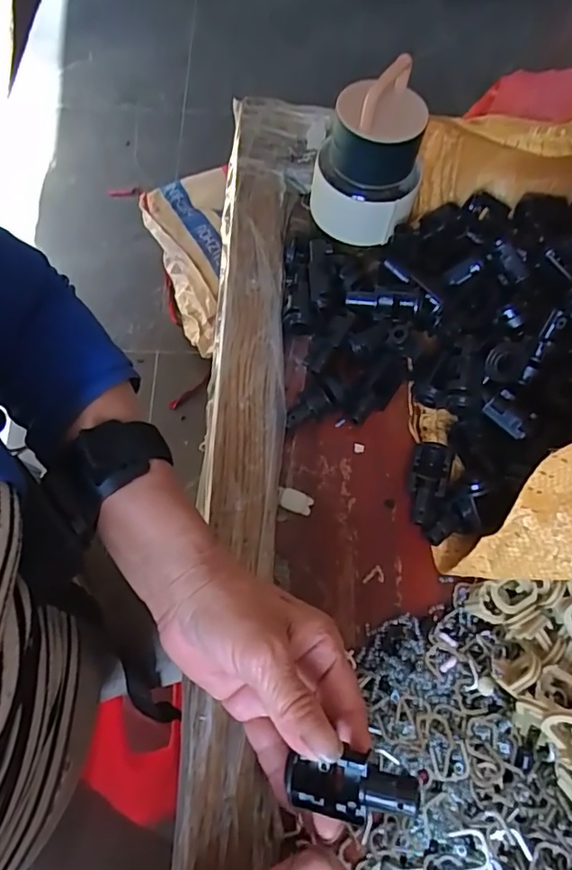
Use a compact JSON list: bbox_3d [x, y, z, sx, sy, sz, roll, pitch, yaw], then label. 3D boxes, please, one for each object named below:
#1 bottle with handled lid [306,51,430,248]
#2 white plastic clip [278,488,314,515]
[{"bbox_3d":[0.058,-0.192,0.385,0.075,0.101,0.061,8,64,1],"label":"bottle with handled lid"},{"bbox_3d":[0.006,0.043,0.357,0.023,0.005,0.013,17,65,6],"label":"white plastic clip"}]

